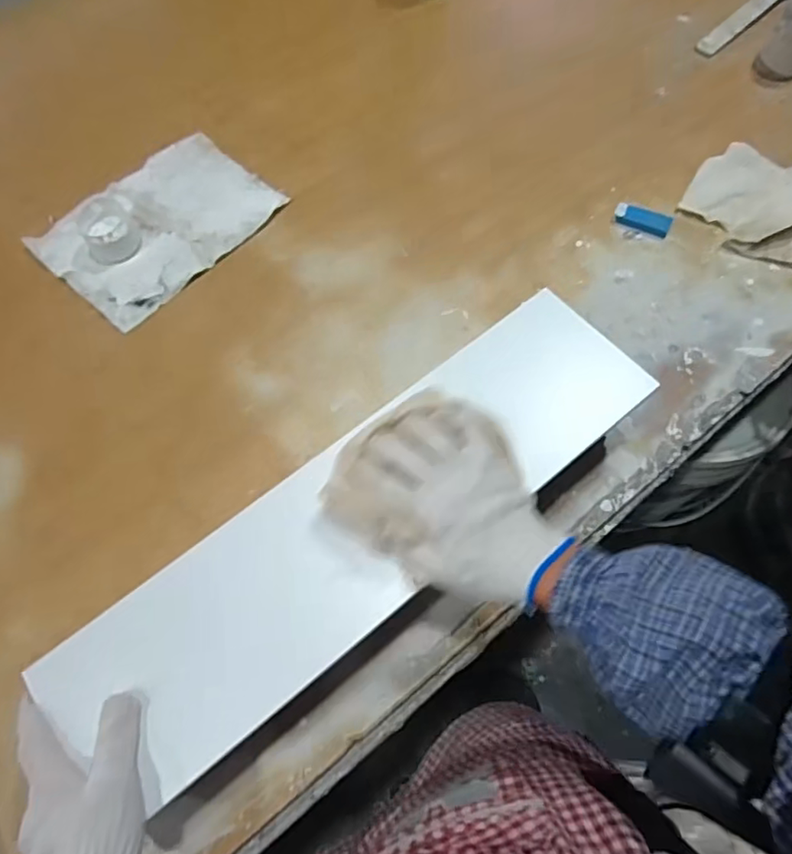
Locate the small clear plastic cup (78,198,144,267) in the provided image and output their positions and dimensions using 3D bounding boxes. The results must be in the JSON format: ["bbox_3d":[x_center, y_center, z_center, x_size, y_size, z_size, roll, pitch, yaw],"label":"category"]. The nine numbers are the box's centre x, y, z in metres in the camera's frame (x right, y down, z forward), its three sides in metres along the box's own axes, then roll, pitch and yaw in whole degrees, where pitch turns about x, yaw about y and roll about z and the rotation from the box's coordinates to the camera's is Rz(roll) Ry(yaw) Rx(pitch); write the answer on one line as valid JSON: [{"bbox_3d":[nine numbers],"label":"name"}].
[{"bbox_3d":[-0.358,-0.247,0.714,0.069,0.038,0.069,-1,66,1],"label":"small clear plastic cup"}]

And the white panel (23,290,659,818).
[{"bbox_3d":[-0.020,0.073,0.478,0.539,0.022,0.146,-37,70,-14],"label":"white panel"}]

